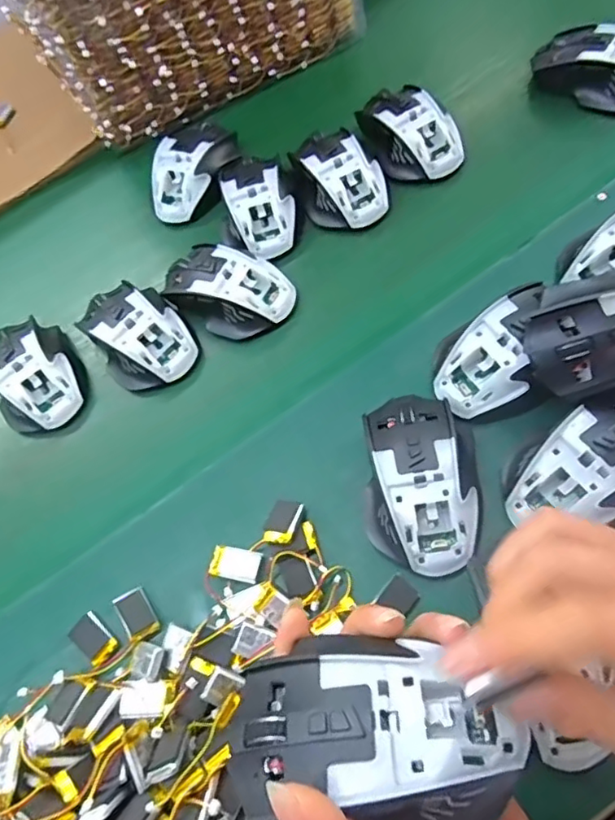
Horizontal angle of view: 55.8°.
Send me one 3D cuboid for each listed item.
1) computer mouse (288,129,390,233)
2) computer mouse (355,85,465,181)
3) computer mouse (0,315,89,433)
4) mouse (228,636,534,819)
[{"bbox_3d":[0.029,-0.206,0.515,0.066,0.038,0.096,-18,61,-6],"label":"computer mouse"},{"bbox_3d":[0.090,-0.253,0.525,0.065,0.039,0.108,-28,62,-11],"label":"computer mouse"},{"bbox_3d":[-0.230,-0.032,0.489,0.074,0.040,0.106,-30,63,-12],"label":"computer mouse"},{"bbox_3d":[0.026,0.124,0.225,0.111,0.032,0.066,2,61,5],"label":"mouse"}]

